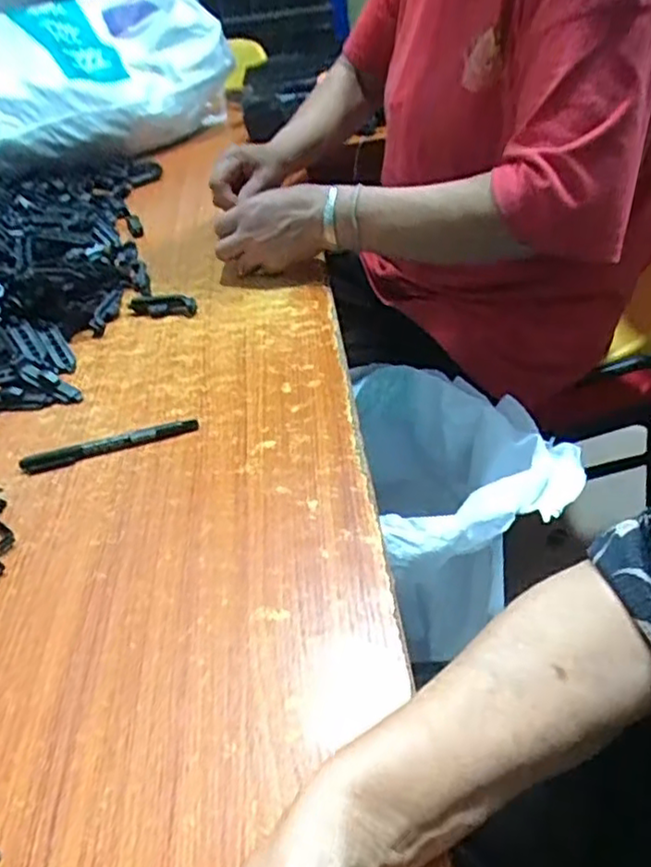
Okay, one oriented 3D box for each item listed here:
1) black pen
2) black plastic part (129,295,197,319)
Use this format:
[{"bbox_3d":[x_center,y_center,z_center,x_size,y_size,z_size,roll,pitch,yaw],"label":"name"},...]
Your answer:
[{"bbox_3d":[-0.169,0.008,0.529,0.136,0.012,0.011,-14,39,-7],"label":"black pen"},{"bbox_3d":[-0.167,-0.131,0.689,0.072,0.019,0.022,4,40,13],"label":"black plastic part"}]

